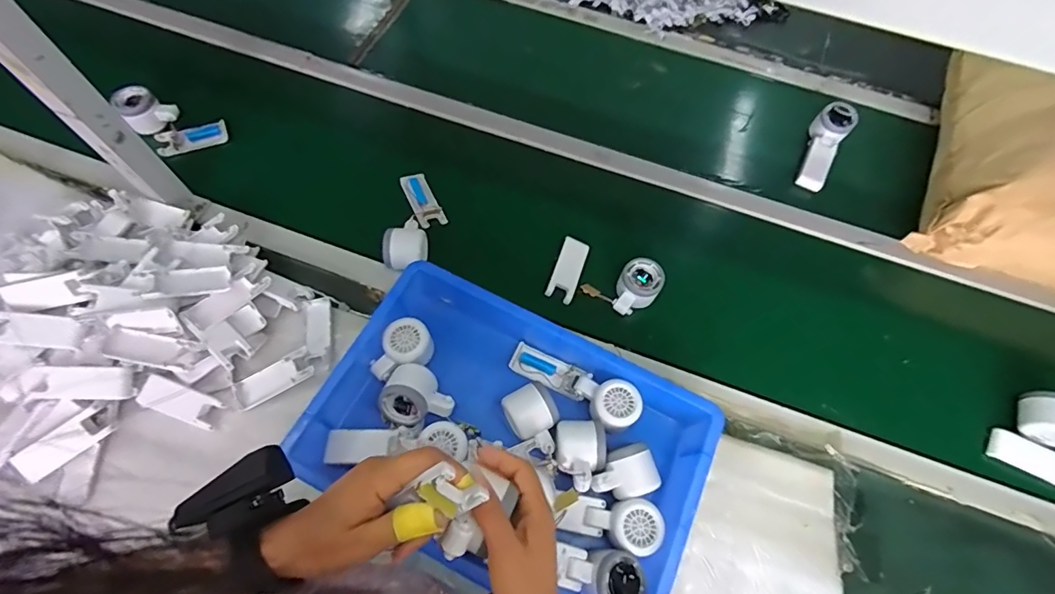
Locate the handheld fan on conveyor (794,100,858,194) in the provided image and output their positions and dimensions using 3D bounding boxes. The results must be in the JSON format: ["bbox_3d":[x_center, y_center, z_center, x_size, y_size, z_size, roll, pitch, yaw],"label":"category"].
[{"bbox_3d":[0.506,-0.254,0.829,0.055,0.037,0.163,24,85,10],"label":"handheld fan on conveyor"}]

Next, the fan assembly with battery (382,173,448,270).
[{"bbox_3d":[-0.167,-0.121,0.730,0.073,0.047,0.169,5,65,-2],"label":"fan assembly with battery"}]

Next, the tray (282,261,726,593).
[{"bbox_3d":[-0.020,0.169,0.572,0.424,0.084,0.289,27,66,8],"label":"tray"}]

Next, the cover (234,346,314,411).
[{"bbox_3d":[-0.327,0.108,0.627,0.105,0.017,0.039,-28,68,2],"label":"cover"}]

